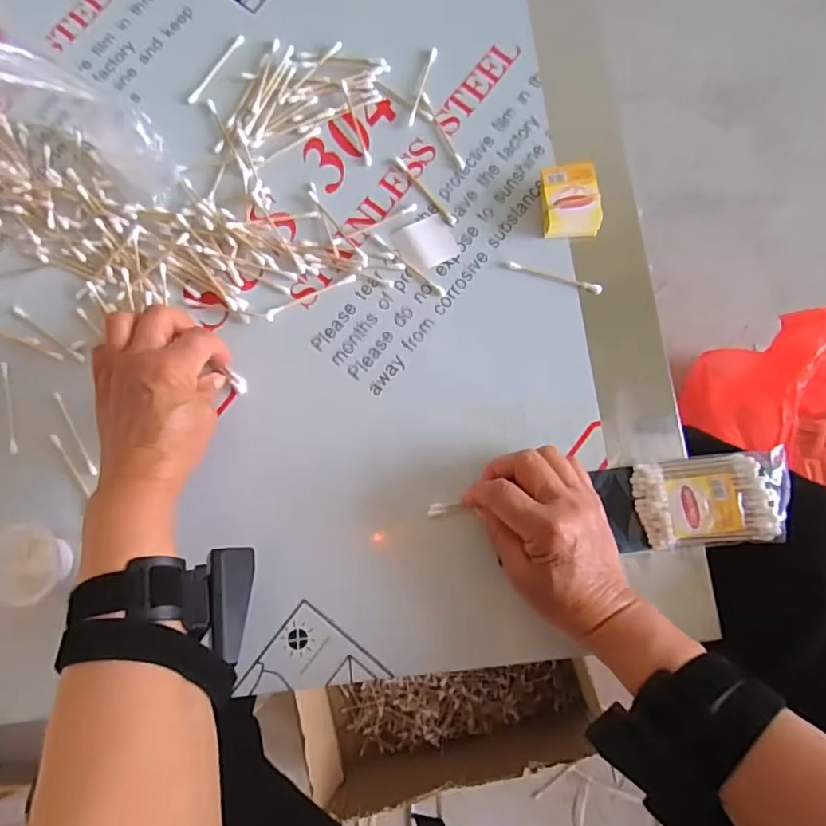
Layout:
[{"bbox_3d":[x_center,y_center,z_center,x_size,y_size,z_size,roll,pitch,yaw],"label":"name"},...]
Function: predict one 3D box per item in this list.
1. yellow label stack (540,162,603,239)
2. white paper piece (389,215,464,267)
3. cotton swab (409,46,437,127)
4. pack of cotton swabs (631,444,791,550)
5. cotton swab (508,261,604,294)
[{"bbox_3d":[0.119,-0.161,0.428,0.044,0.023,0.051,-2,81,1],"label":"yellow label stack"},{"bbox_3d":[0.011,-0.133,0.436,0.044,0.004,0.040,-23,81,-3],"label":"white paper piece"},{"bbox_3d":[0.008,-0.268,0.458,0.006,0.006,0.071,16,81,3],"label":"cotton swab"},{"bbox_3d":[0.208,0.060,0.387,0.098,0.019,0.060,-7,74,11],"label":"pack of cotton swabs"},{"bbox_3d":[0.109,-0.105,0.428,0.072,0.005,0.007,19,81,4],"label":"cotton swab"}]

